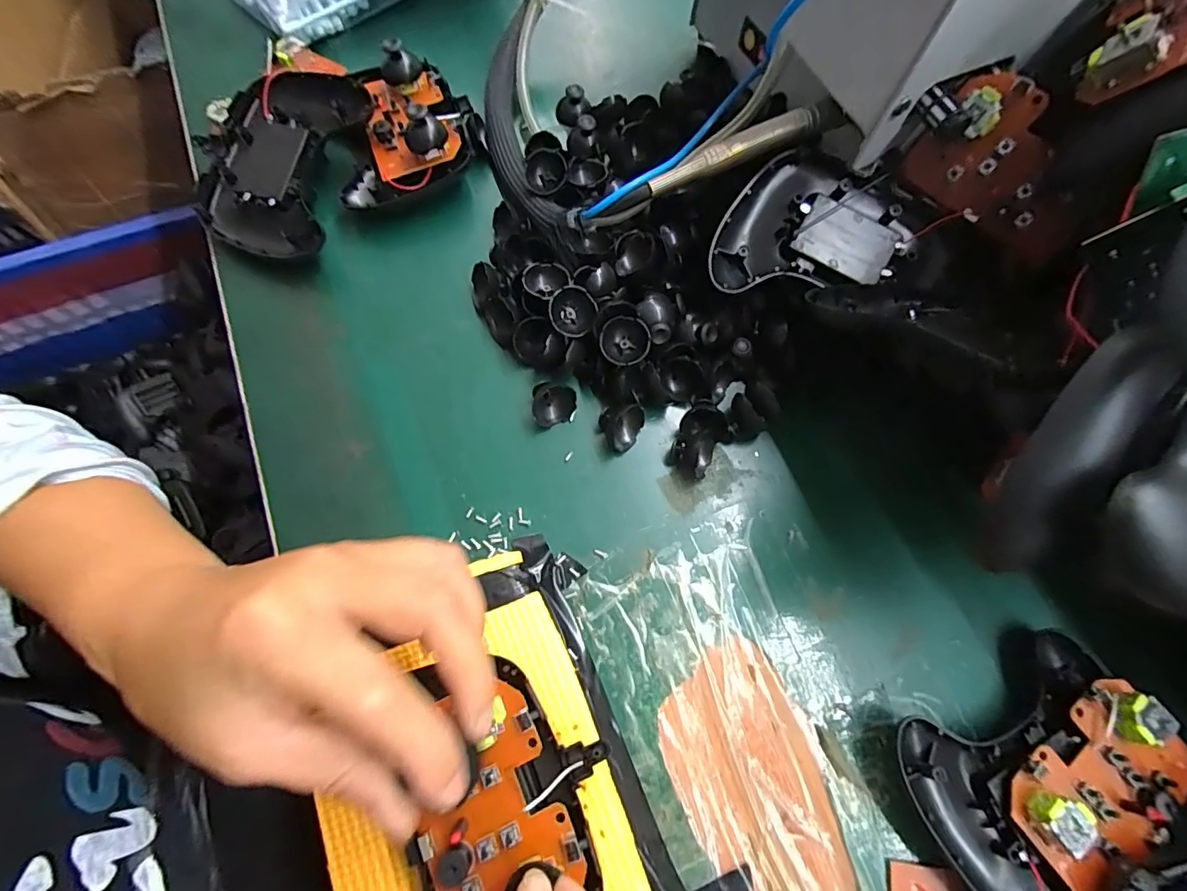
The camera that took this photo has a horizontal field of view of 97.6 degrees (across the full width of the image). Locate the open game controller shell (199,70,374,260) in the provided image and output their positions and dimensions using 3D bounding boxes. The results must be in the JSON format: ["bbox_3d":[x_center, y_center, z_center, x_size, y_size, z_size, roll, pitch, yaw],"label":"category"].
[{"bbox_3d":[-0.200,-0.178,0.331,0.099,0.039,0.125,14,71,3],"label":"open game controller shell"}]

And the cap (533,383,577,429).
[{"bbox_3d":[-0.022,-0.022,0.297,0.025,0.012,0.026,-2,101,-11],"label":"cap"}]

